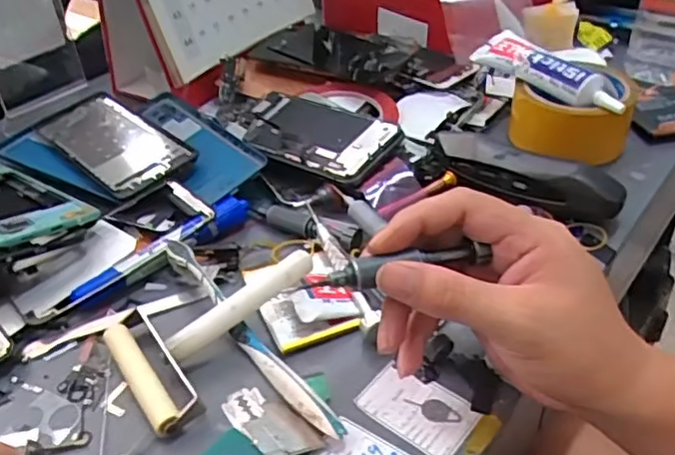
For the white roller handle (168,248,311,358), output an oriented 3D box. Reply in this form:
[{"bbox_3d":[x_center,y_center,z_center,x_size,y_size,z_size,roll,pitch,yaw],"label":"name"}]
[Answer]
[{"bbox_3d":[-0.056,0.046,0.374,0.096,0.015,0.011,-34,49,-15],"label":"white roller handle"}]

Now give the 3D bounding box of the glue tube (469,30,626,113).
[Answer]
[{"bbox_3d":[0.172,-0.128,0.521,0.031,0.027,0.135,-30,44,-29],"label":"glue tube"}]

